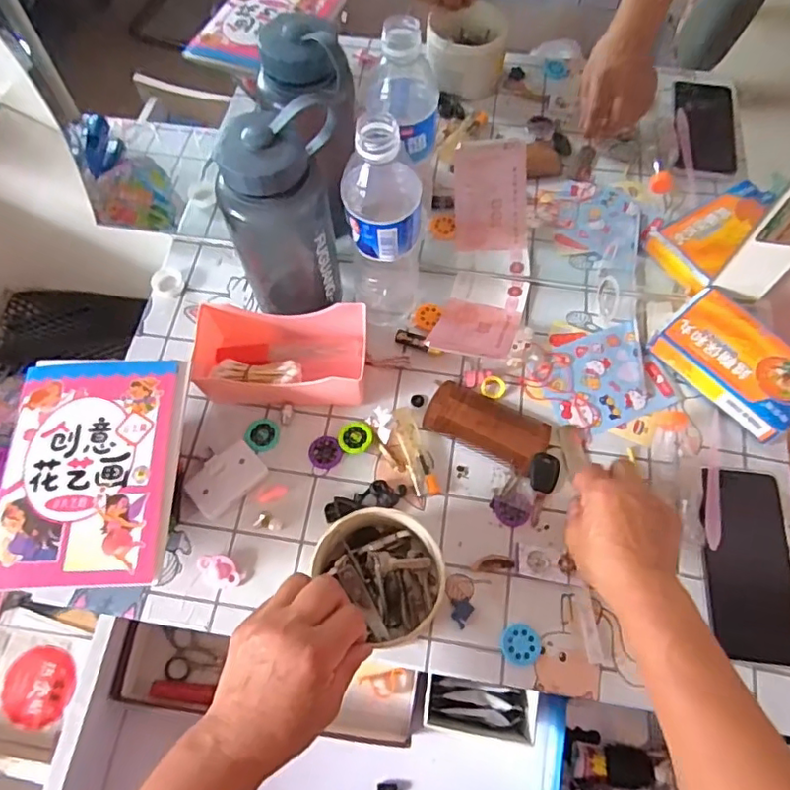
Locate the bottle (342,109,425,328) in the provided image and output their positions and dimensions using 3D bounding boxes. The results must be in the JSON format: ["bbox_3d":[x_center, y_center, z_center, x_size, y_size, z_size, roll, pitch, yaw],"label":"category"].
[{"bbox_3d":[-0.010,-0.134,0.493,0.066,0.216,0.061,-2,66,0],"label":"bottle"}]

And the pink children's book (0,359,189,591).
[{"bbox_3d":[-0.236,0.054,0.448,0.131,0.010,0.180,-1,66,0],"label":"pink children's book"}]

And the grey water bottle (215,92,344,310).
[{"bbox_3d":[-0.095,-0.148,0.498,0.091,0.209,0.076,2,66,2],"label":"grey water bottle"}]

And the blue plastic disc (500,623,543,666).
[{"bbox_3d":[0.100,0.198,0.454,0.030,0.004,0.030,0,66,0],"label":"blue plastic disc"}]

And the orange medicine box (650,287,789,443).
[{"bbox_3d":[0.322,-0.032,0.538,0.087,0.027,0.134,-38,71,-15],"label":"orange medicine box"}]

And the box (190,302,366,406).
[{"bbox_3d":[-0.102,-0.036,0.535,0.154,0.052,0.098,2,66,1],"label":"box"}]

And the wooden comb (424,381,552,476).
[{"bbox_3d":[0.085,0.027,0.532,0.111,0.010,0.054,26,69,12],"label":"wooden comb"}]

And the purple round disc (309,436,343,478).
[{"bbox_3d":[-0.065,0.054,0.527,0.033,0.004,0.031,0,66,0],"label":"purple round disc"}]

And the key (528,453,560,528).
[{"bbox_3d":[0.127,0.082,0.509,0.026,0.013,0.062,21,68,10],"label":"key"}]

